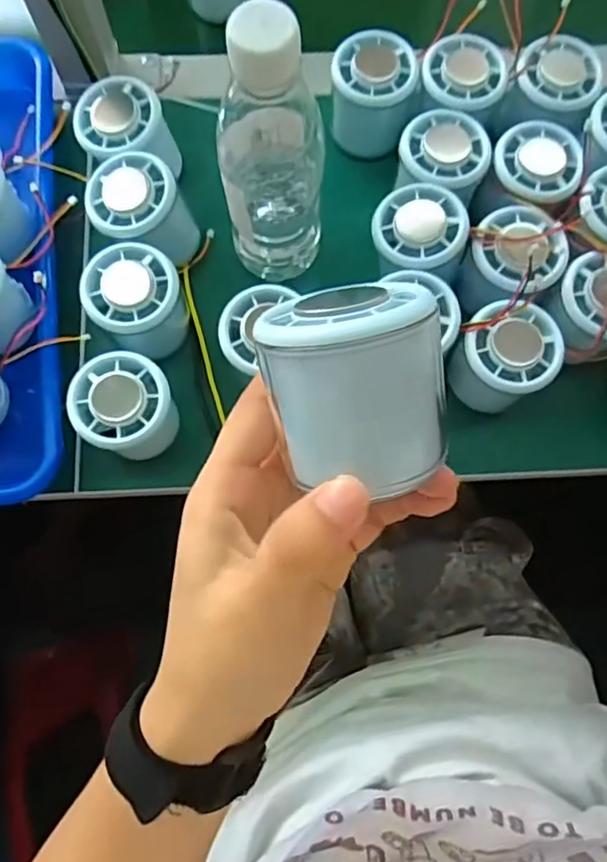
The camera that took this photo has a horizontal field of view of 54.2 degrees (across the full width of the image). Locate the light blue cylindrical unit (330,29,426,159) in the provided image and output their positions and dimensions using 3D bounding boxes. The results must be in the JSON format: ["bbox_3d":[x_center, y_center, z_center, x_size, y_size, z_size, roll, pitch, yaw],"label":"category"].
[{"bbox_3d":[0.051,-0.233,0.415,0.062,0.059,0.055,13,75,2],"label":"light blue cylindrical unit"}]

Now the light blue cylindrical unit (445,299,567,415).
[{"bbox_3d":[0.123,-0.043,0.368,0.056,0.061,0.054,0,75,-1],"label":"light blue cylindrical unit"}]

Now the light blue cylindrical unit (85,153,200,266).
[{"bbox_3d":[-0.103,-0.140,0.385,0.059,0.057,0.055,0,75,-1],"label":"light blue cylindrical unit"}]

